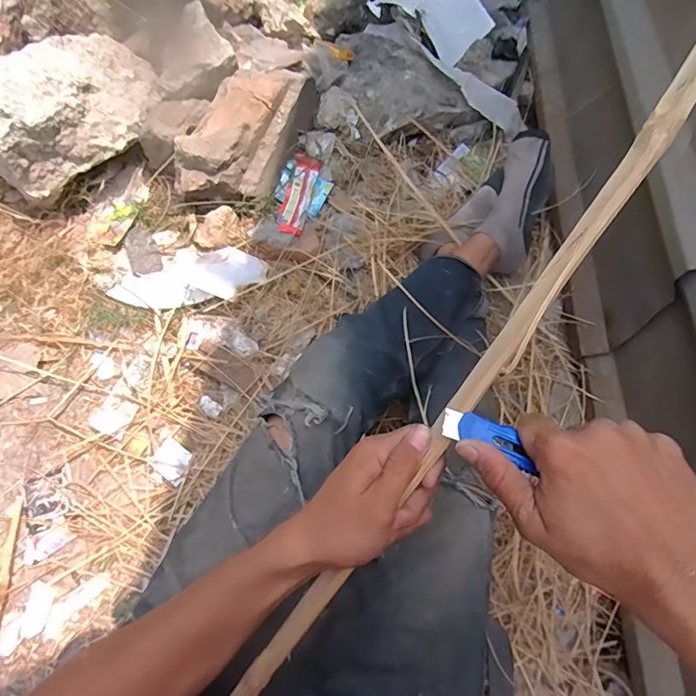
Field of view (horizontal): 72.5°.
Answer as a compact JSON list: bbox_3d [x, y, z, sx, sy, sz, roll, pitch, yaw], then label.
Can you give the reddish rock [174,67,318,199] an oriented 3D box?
[{"bbox_3d":[-0.200,-0.436,0.960,0.159,0.117,0.349,25,66,6],"label":"reddish rock"}]

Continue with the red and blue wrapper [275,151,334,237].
[{"bbox_3d":[-0.108,-0.317,0.994,0.104,0.036,0.203,23,67,7],"label":"red and blue wrapper"}]

